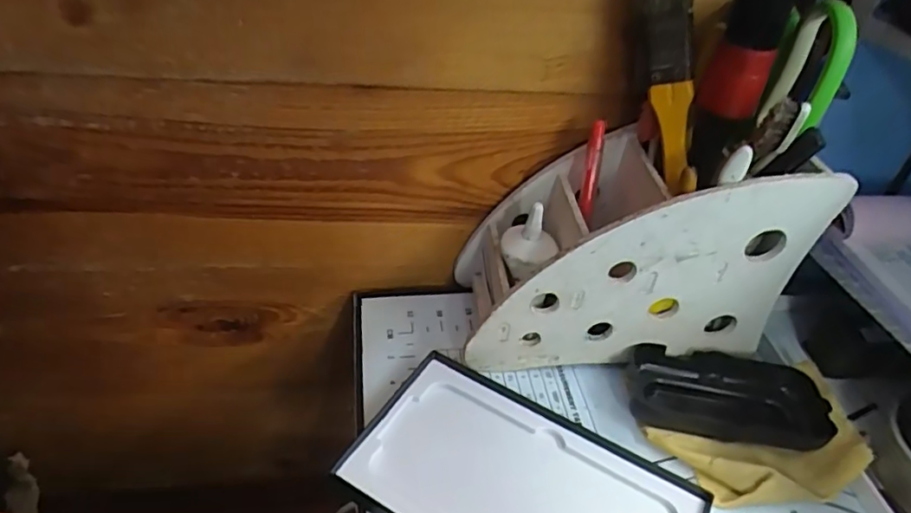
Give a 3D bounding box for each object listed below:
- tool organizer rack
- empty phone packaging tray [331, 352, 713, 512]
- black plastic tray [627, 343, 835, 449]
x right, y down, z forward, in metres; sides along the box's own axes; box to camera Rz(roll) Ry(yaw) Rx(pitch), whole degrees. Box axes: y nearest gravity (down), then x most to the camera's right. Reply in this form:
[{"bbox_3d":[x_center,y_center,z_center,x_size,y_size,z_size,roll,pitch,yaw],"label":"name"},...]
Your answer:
[{"bbox_3d":[0.098,-0.005,0.350,0.183,0.130,0.079,-1,40,-5],"label":"tool organizer rack"},{"bbox_3d":[0.034,0.119,0.292,0.166,0.014,0.100,24,44,23],"label":"empty phone packaging tray"},{"bbox_3d":[0.159,0.082,0.340,0.105,0.018,0.054,6,40,3],"label":"black plastic tray"}]

